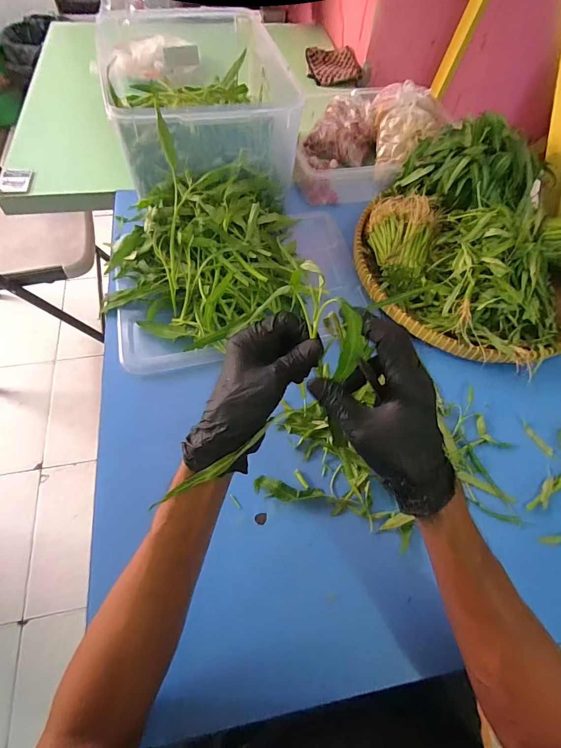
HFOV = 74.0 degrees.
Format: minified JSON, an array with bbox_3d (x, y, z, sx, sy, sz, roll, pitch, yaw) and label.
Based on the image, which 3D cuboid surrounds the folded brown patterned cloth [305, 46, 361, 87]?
[{"bbox_3d":[0.134,-0.782,0.948,0.131,0.036,0.115,-7,61,-8],"label":"folded brown patterned cloth"}]

